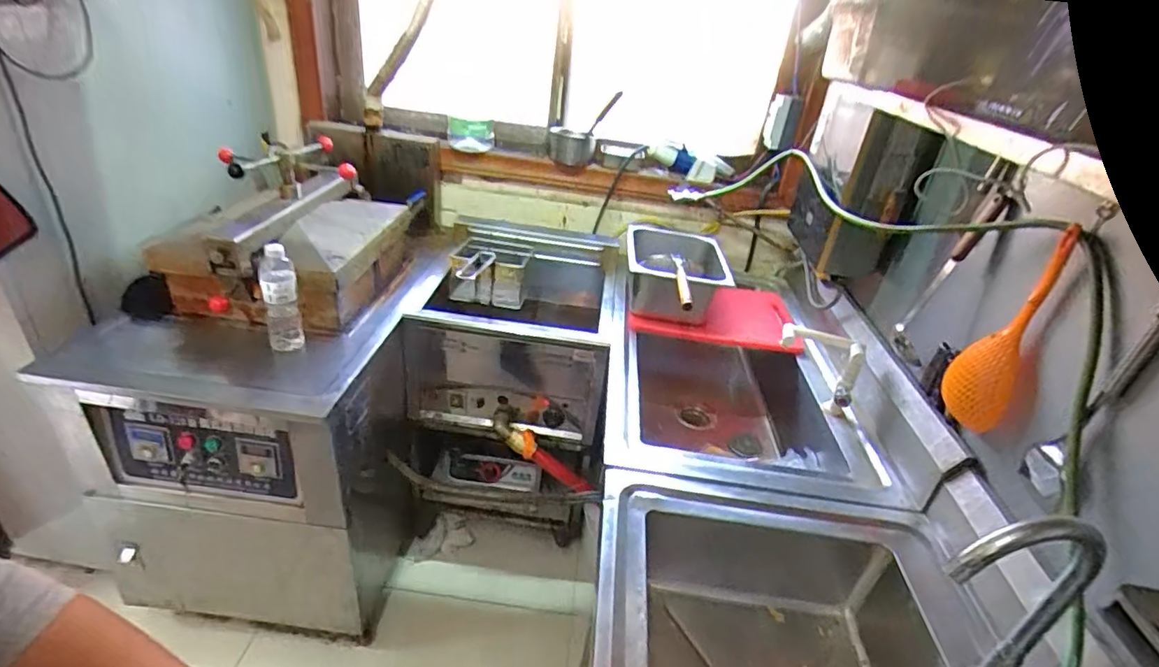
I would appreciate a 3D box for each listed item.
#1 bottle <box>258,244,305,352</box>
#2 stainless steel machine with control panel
[{"bbox_3d":[-0.598,-0.067,1.112,0.065,0.228,0.059,-6,33,-23],"label":"bottle"},{"bbox_3d":[-0.761,0.250,1.557,0.610,0.835,0.826,7,30,-1],"label":"stainless steel machine with control panel"}]

